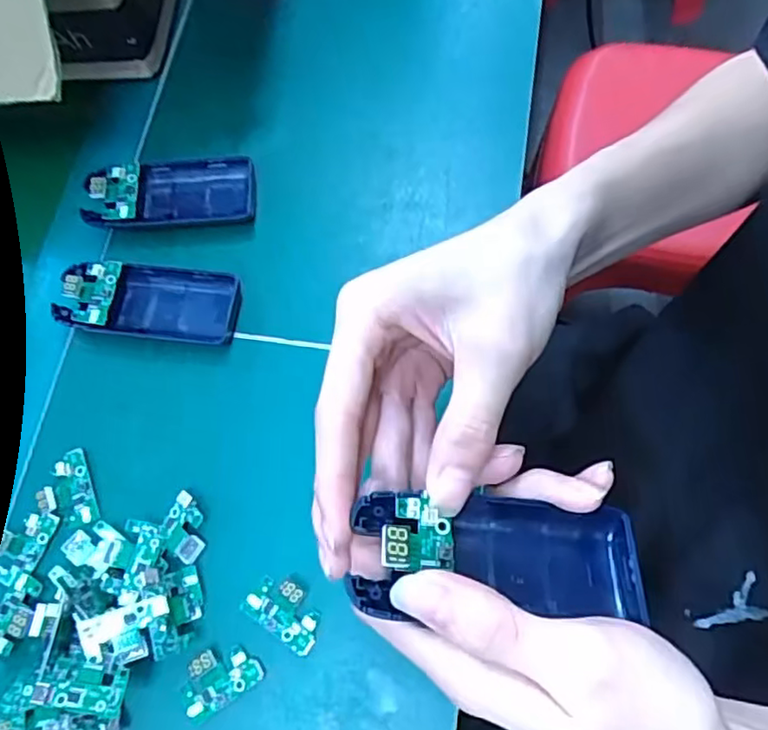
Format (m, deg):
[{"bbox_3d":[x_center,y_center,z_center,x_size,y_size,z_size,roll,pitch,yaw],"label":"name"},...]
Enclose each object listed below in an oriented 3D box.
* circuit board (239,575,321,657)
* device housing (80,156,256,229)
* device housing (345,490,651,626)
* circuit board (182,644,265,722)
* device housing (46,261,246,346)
[{"bbox_3d":[-0.049,0.121,0.312,0.040,0.010,0.025,31,76,14],"label":"circuit board"},{"bbox_3d":[-0.130,-0.105,0.387,0.101,0.020,0.045,-4,70,4],"label":"device housing"},{"bbox_3d":[0.041,0.066,0.219,0.102,0.016,0.039,10,67,-15],"label":"device housing"},{"bbox_3d":[-0.080,0.151,0.307,0.038,0.006,0.025,-32,71,-6],"label":"circuit board"},{"bbox_3d":[-0.136,-0.036,0.367,0.100,0.015,0.044,2,71,6],"label":"device housing"}]

